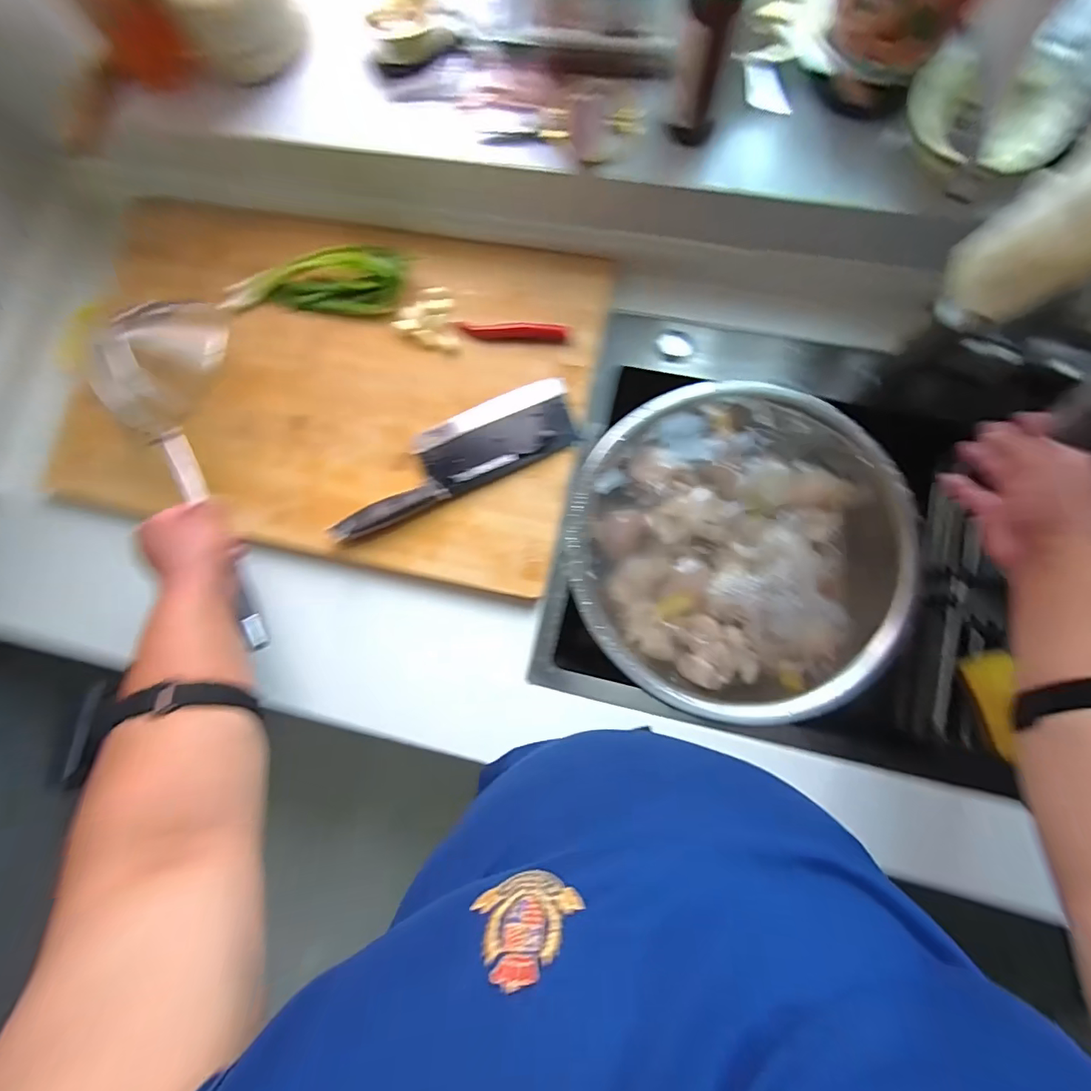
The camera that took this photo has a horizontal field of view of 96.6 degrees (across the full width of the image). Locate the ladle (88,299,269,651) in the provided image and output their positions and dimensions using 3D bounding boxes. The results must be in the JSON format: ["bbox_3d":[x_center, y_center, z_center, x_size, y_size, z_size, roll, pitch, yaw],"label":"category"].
[{"bbox_3d":[-0.359,-0.081,0.497,0.124,0.055,0.385,-20,84,2],"label":"ladle"}]

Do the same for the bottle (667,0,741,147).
[{"bbox_3d":[0.135,-0.419,0.420,0.043,0.135,0.048,11,84,6],"label":"bottle"}]

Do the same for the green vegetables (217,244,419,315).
[{"bbox_3d":[-0.271,-0.325,0.581,0.223,0.023,0.090,3,83,5],"label":"green vegetables"}]

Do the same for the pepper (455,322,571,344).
[{"bbox_3d":[-0.036,-0.247,0.562,0.129,0.014,0.020,4,83,5],"label":"pepper"}]

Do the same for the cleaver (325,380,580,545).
[{"bbox_3d":[-0.106,-0.099,0.550,0.291,0.030,0.089,-26,81,1],"label":"cleaver"}]

